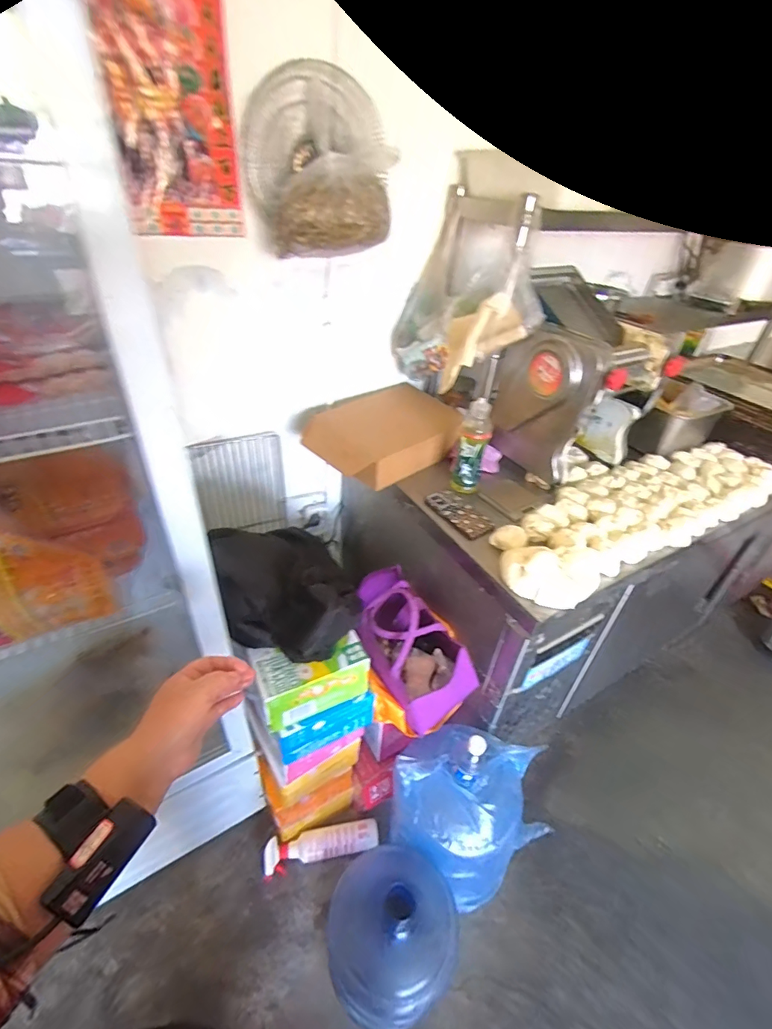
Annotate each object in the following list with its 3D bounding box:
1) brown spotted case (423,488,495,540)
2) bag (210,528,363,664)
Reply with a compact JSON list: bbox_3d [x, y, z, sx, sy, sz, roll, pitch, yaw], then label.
[{"bbox_3d":[0.166,-0.005,1.045,0.077,0.010,0.172,-20,44,-29],"label":"brown spotted case"},{"bbox_3d":[-0.198,0.140,0.879,0.209,0.146,0.308,-13,41,-22],"label":"bag"}]

